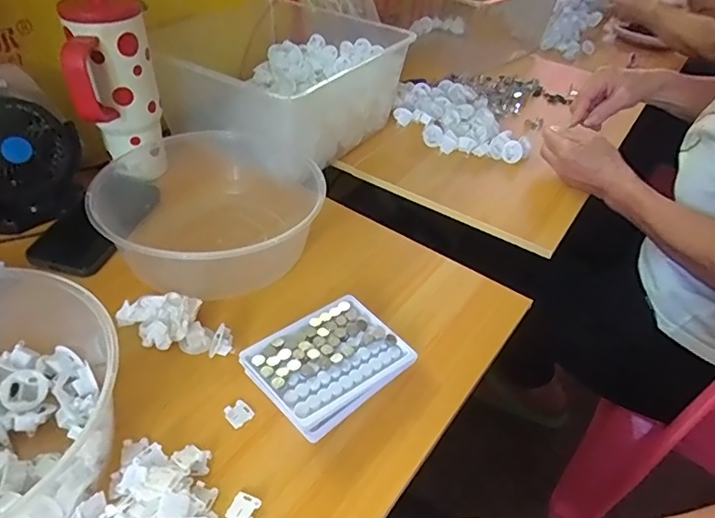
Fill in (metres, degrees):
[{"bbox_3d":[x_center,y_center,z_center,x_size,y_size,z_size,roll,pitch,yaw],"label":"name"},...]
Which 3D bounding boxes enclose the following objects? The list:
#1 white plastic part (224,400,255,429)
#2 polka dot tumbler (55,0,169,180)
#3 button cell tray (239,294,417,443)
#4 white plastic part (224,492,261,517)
[{"bbox_3d":[-0.100,0.129,0.434,0.020,0.004,0.021,-29,50,-31],"label":"white plastic part"},{"bbox_3d":[-0.279,-0.185,0.597,0.077,0.202,0.097,2,41,-1],"label":"polka dot tumbler"},{"bbox_3d":[-0.024,0.091,0.462,0.127,0.030,0.098,-30,50,-32],"label":"button cell tray"},{"bbox_3d":[-0.083,0.181,0.377,0.020,0.004,0.020,16,43,15],"label":"white plastic part"}]

